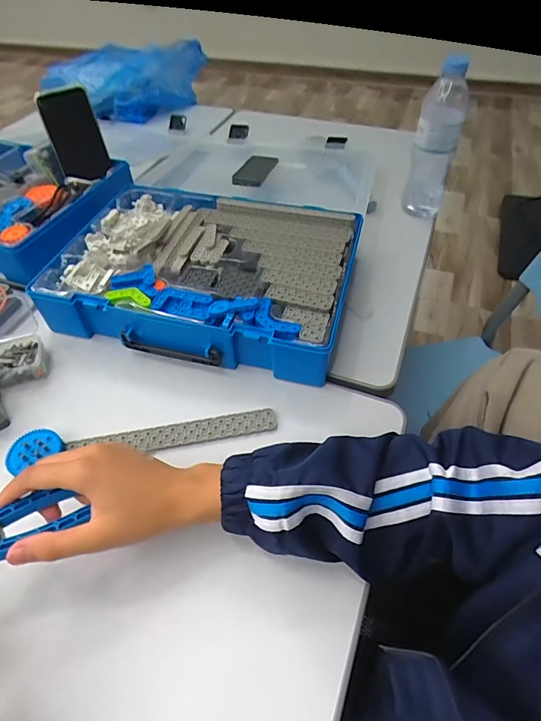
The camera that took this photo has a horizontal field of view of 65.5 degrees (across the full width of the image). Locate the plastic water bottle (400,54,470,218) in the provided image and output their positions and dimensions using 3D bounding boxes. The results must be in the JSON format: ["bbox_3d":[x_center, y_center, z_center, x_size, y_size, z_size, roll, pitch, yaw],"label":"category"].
[{"bbox_3d":[0.244,-0.324,0.616,0.064,0.227,0.065,17,52,15],"label":"plastic water bottle"}]

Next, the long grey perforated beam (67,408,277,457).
[{"bbox_3d":[-0.094,0.077,0.438,0.200,0.009,0.032,-10,51,-7],"label":"long grey perforated beam"}]

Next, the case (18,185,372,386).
[{"bbox_3d":[-0.083,-0.119,0.555,0.368,0.069,0.268,10,51,10],"label":"case"}]

